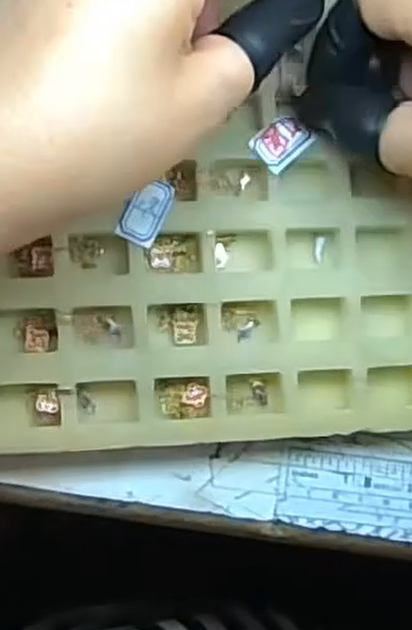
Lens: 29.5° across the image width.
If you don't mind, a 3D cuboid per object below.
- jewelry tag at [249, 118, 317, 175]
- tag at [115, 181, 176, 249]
[{"bbox_3d":[0.027,-0.063,0.285,0.022,0.004,0.016,-43,93,-8],"label":"jewelry tag"},{"bbox_3d":[-0.021,-0.037,0.276,0.014,0.004,0.024,27,85,-7],"label":"tag"}]

